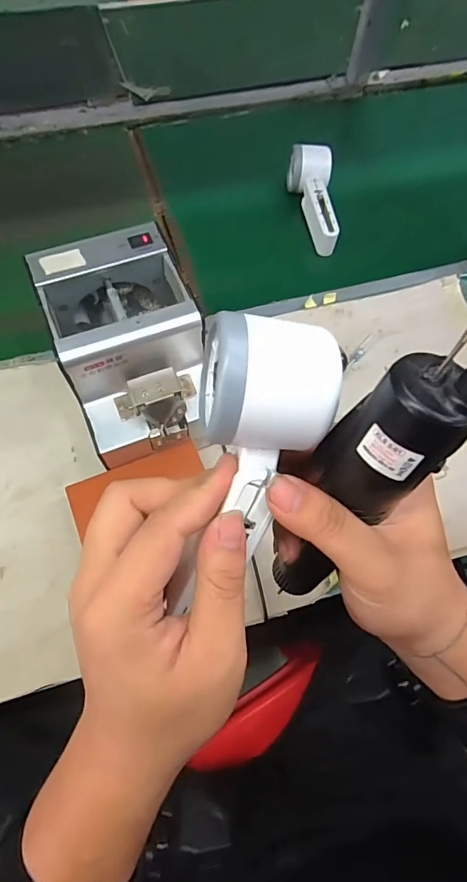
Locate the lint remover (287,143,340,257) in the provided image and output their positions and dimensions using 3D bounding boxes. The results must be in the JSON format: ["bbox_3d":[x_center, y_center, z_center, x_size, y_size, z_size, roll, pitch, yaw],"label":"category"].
[{"bbox_3d":[0.109,-0.340,0.625,0.059,0.057,0.157,0,67,-1],"label":"lint remover"}]

